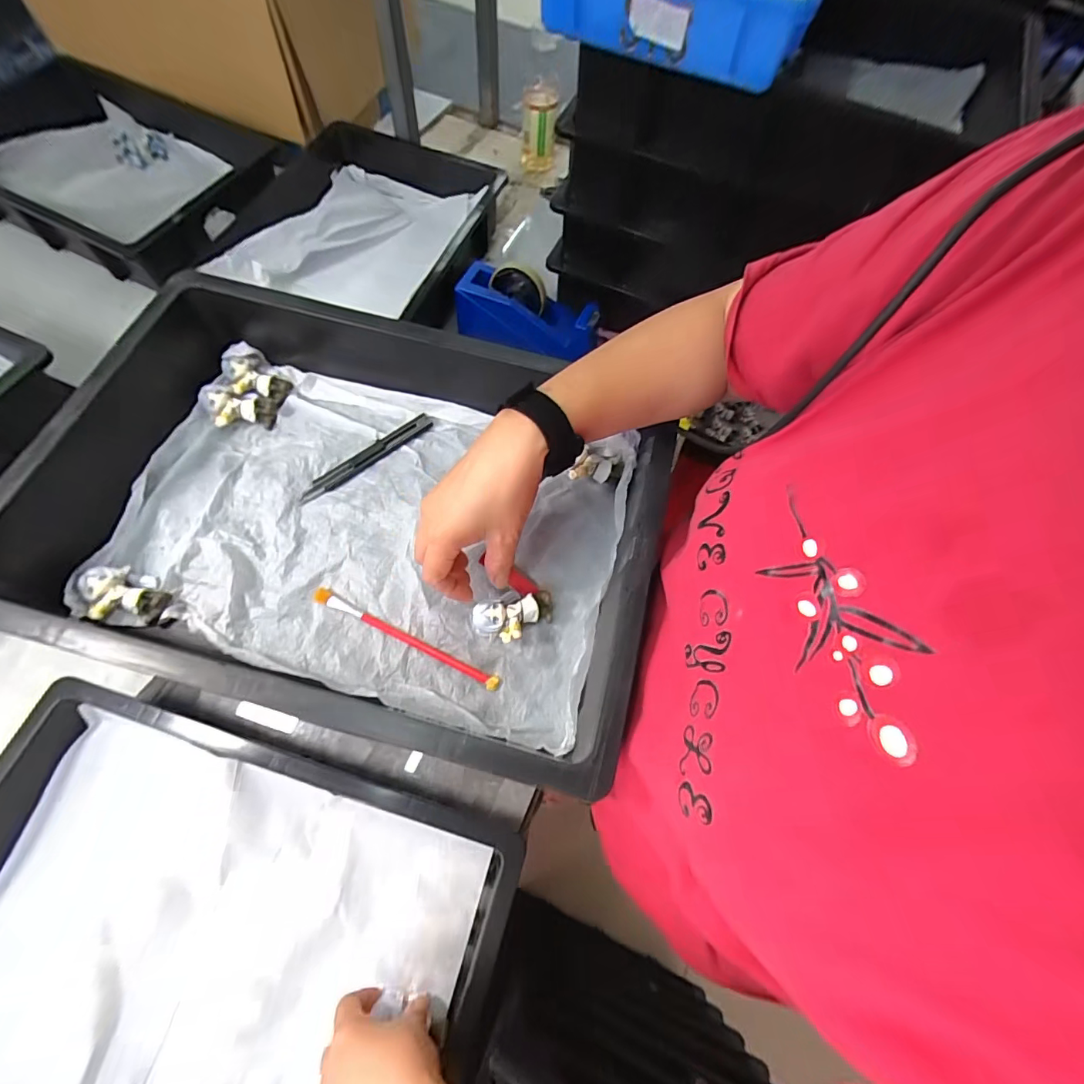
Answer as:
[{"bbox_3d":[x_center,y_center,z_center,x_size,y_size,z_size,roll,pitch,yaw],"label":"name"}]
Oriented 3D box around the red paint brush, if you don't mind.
[{"bbox_3d":[-0.107,0.074,0.374,0.162,0.005,0.011,25,67,6],"label":"red paint brush"}]

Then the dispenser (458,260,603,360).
[{"bbox_3d":[-0.019,-0.283,0.602,0.180,0.074,0.065,16,66,3],"label":"dispenser"}]

